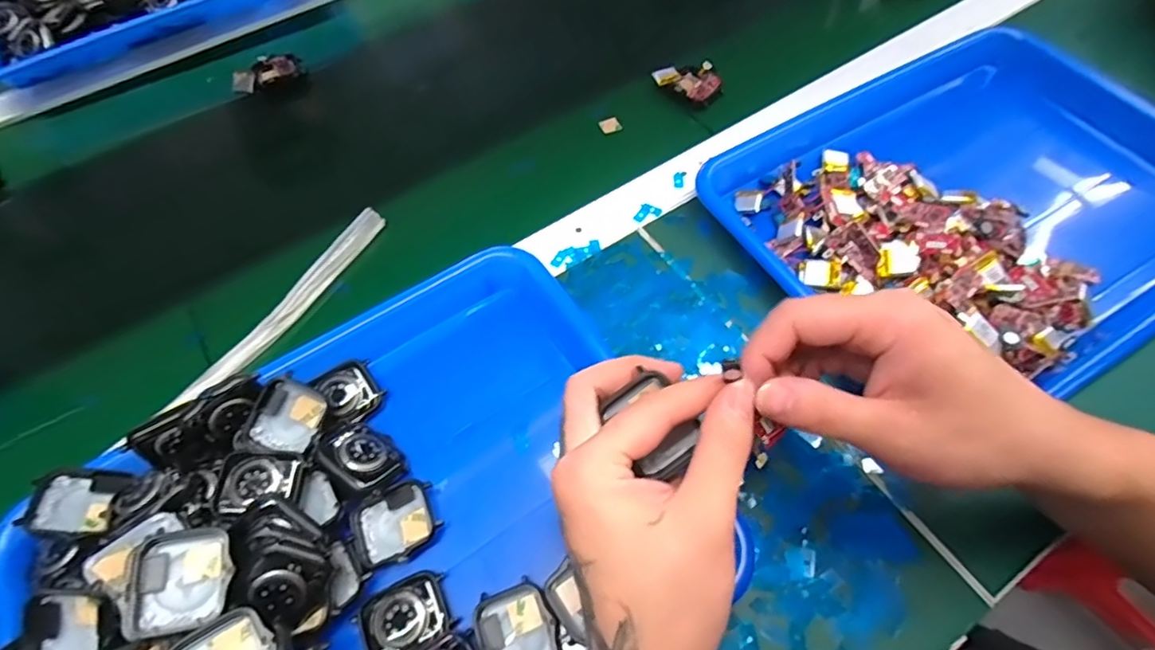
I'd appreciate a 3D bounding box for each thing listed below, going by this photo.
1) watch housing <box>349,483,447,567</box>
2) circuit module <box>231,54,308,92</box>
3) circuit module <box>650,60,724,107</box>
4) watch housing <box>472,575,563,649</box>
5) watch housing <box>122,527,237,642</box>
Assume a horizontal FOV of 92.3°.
[{"bbox_3d":[-0.099,0.109,0.303,0.045,0.010,0.039,-20,63,-7],"label":"watch housing"},{"bbox_3d":[-0.285,-0.232,0.511,0.063,0.017,0.031,-32,65,-13],"label":"circuit module"},{"bbox_3d":[0.096,-0.212,0.479,0.056,0.016,0.032,26,66,16],"label":"circuit module"},{"bbox_3d":[-0.029,0.154,0.275,0.039,0.009,0.046,-19,62,-7],"label":"watch housing"},{"bbox_3d":[-0.181,0.116,0.252,0.040,0.007,0.042,-3,57,-29],"label":"watch housing"}]

